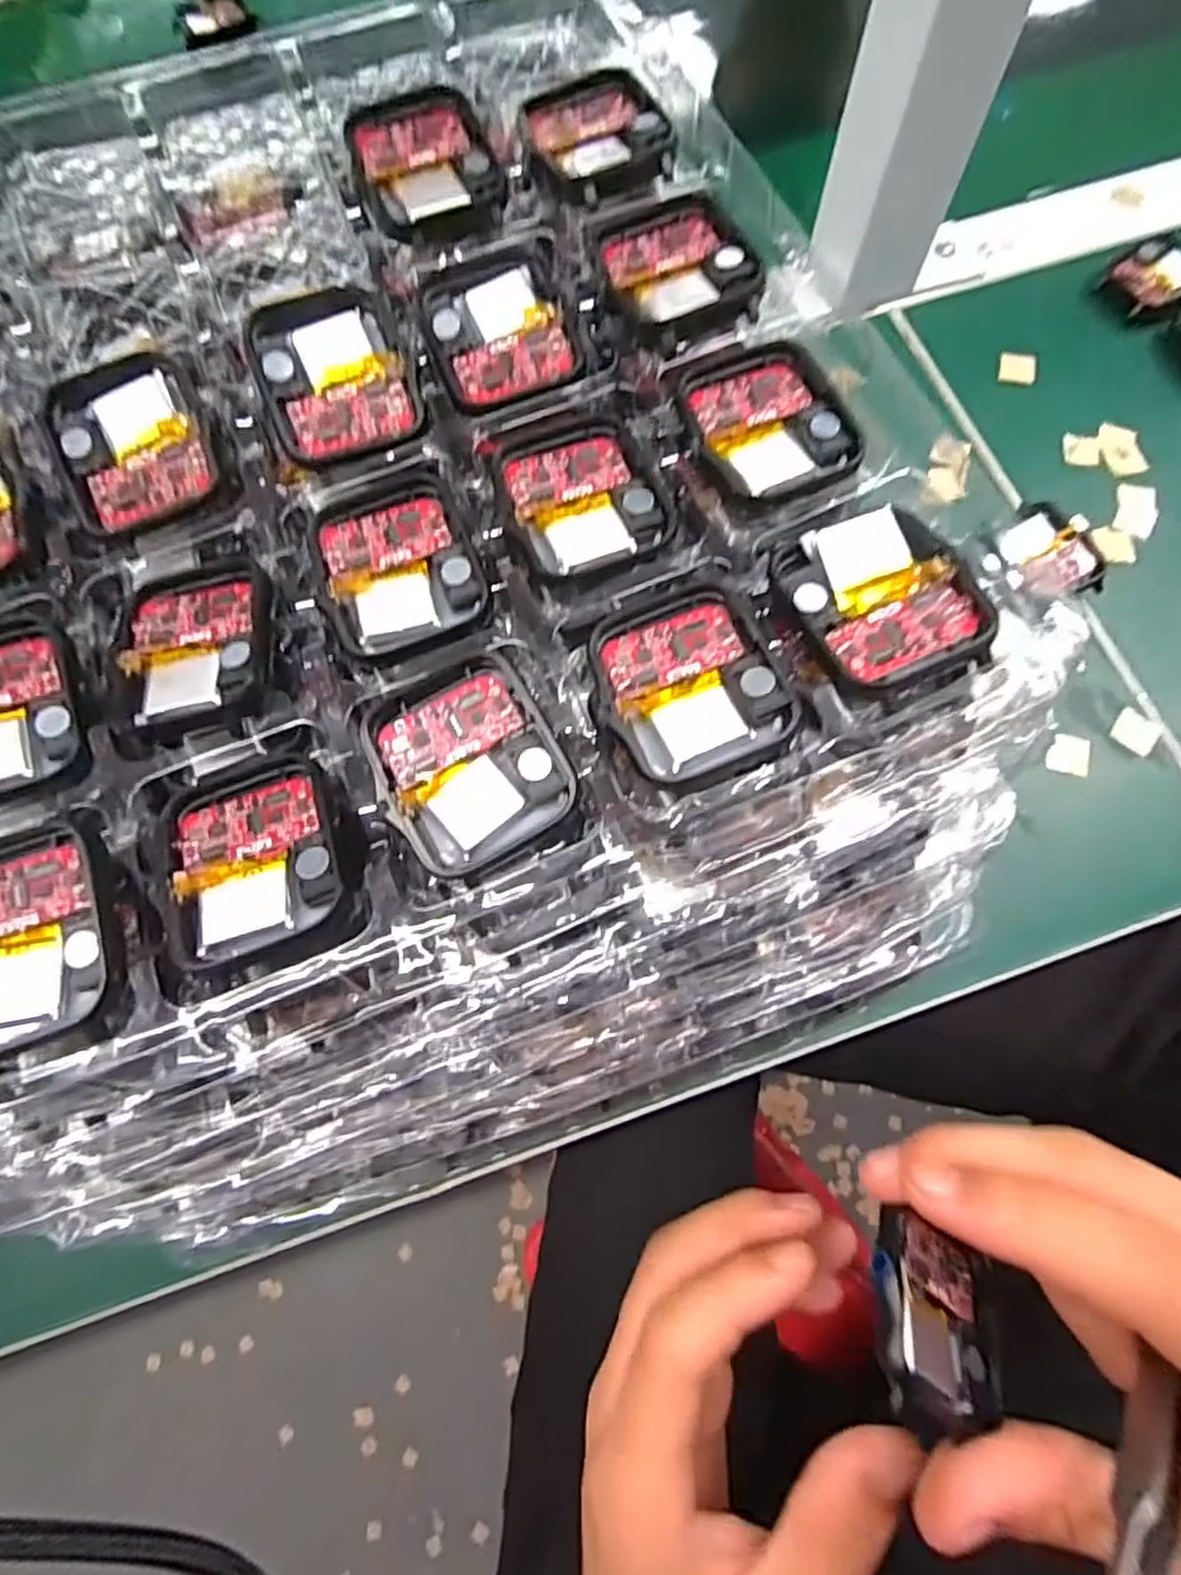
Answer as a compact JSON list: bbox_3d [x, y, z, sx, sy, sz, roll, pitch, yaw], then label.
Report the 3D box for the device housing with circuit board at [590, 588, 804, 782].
[{"bbox_3d":[0.021,-0.023,0.152,0.037,0.008,0.042,-25,74,-6],"label":"device housing with circuit board"}]

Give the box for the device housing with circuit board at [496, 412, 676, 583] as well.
[{"bbox_3d":[-0.003,-0.072,0.170,0.035,0.004,0.041,-24,74,-5],"label":"device housing with circuit board"}]

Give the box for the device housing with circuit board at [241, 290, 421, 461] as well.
[{"bbox_3d":[-0.066,-0.107,0.177,0.037,0.004,0.042,-17,89,-11],"label":"device housing with circuit board"}]

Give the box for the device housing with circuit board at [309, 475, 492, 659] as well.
[{"bbox_3d":[-0.047,-0.054,0.168,0.036,0.008,0.042,-20,73,-4],"label":"device housing with circuit board"}]

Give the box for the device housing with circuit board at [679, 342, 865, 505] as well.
[{"bbox_3d":[0.044,-0.092,0.173,0.036,0.004,0.044,-22,74,-5],"label":"device housing with circuit board"}]

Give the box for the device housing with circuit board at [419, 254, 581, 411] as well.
[{"bbox_3d":[-0.024,-0.120,0.182,0.035,0.005,0.042,-19,73,-4],"label":"device housing with circuit board"}]

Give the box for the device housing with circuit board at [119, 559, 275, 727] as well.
[{"bbox_3d":[-0.093,-0.037,0.163,0.035,0.010,0.042,-8,73,-1],"label":"device housing with circuit board"}]

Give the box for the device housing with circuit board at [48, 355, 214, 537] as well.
[{"bbox_3d":[-0.116,-0.089,0.176,0.036,0.013,0.044,-22,74,-5],"label":"device housing with circuit board"}]

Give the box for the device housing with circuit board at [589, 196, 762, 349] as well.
[{"bbox_3d":[0.022,-0.137,0.182,0.035,0.010,0.050,-21,73,-5],"label":"device housing with circuit board"}]

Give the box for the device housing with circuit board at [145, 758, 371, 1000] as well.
[{"bbox_3d":[-0.071,0.016,0.146,0.041,0.010,0.047,-21,73,-5],"label":"device housing with circuit board"}]

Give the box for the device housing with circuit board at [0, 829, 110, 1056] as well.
[{"bbox_3d":[-0.116,0.030,0.140,0.036,0.006,0.043,-19,73,-4],"label":"device housing with circuit board"}]

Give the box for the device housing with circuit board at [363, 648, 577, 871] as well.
[{"bbox_3d":[-0.026,-0.005,0.148,0.036,0.006,0.042,-26,74,-6],"label":"device housing with circuit board"}]

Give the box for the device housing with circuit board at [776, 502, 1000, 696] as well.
[{"bbox_3d":[0.065,-0.041,0.152,0.036,0.007,0.042,-22,74,-5],"label":"device housing with circuit board"}]

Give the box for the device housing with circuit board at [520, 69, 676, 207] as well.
[{"bbox_3d":[0.001,-0.184,0.195,0.035,0.008,0.046,-21,73,-5],"label":"device housing with circuit board"}]

